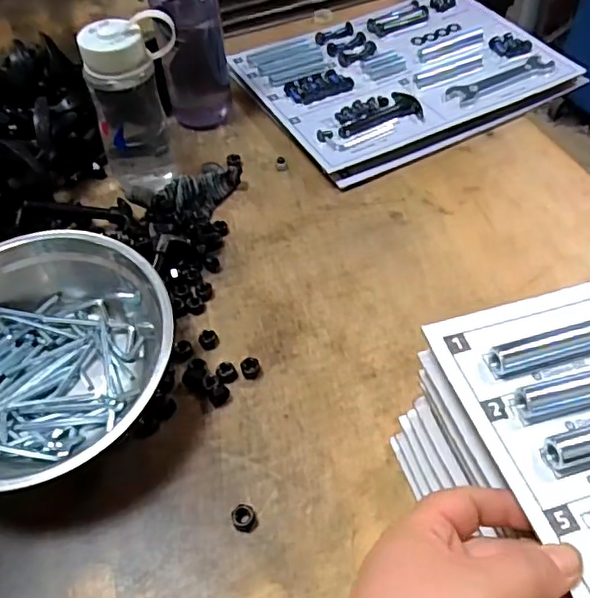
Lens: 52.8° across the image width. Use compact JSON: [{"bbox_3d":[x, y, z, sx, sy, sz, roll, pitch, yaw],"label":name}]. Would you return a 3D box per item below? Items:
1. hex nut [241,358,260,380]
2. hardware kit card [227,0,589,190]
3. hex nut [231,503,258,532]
[{"bbox_3d":[-0.038,0.059,0.505,0.016,0.010,0.016,-13,52,-6],"label":"hex nut"},{"bbox_3d":[0.137,-0.294,0.764,0.366,0.030,0.271,-25,54,-15],"label":"hardware kit card"},{"bbox_3d":[-0.036,0.157,0.428,0.018,0.007,0.020,-20,53,-11],"label":"hex nut"}]

